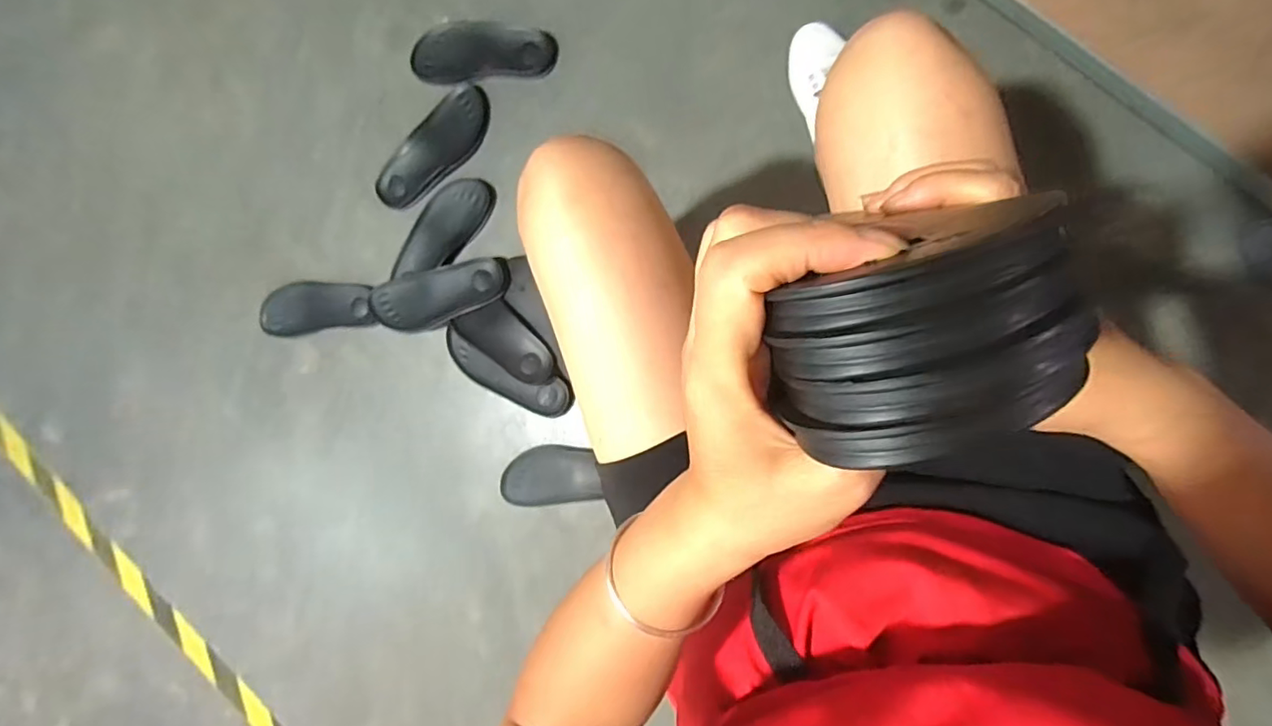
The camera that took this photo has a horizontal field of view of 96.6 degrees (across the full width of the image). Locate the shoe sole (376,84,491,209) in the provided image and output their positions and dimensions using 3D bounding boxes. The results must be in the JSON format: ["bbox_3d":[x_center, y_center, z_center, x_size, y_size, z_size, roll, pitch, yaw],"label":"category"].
[{"bbox_3d":[-0.326,-0.346,0.919,0.231,0.021,0.091,-42,86,8],"label":"shoe sole"}]

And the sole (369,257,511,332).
[{"bbox_3d":[-0.313,-0.108,0.910,0.232,0.017,0.089,-12,91,9],"label":"sole"}]

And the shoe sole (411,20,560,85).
[{"bbox_3d":[-0.242,-0.492,0.891,0.231,0.025,0.087,-1,92,9],"label":"shoe sole"}]

